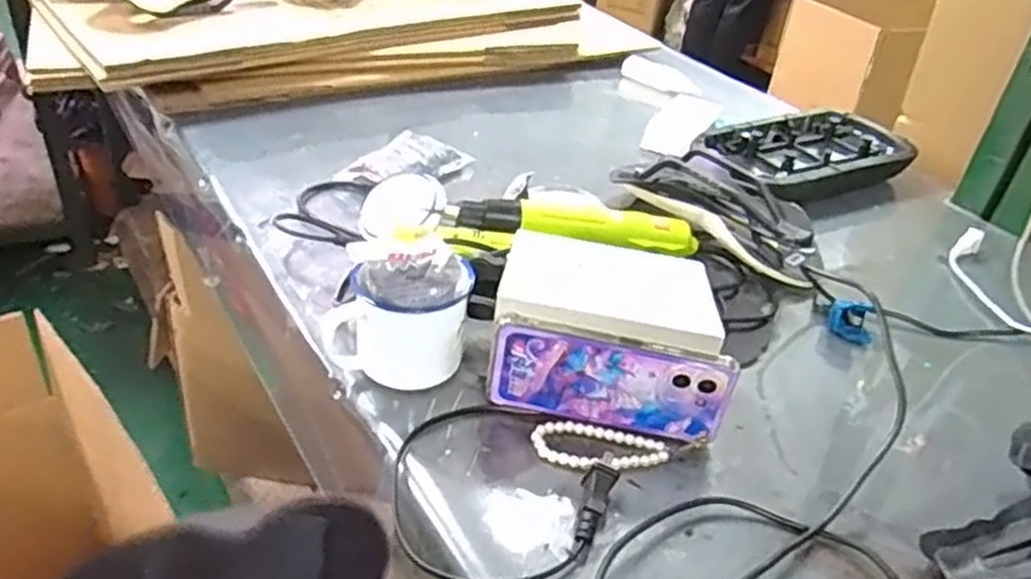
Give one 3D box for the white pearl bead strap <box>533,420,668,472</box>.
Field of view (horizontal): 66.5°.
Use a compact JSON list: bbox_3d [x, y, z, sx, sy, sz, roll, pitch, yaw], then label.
[{"bbox_3d":[0.060,0.113,0.557,0.095,0.008,0.045,7,36,-1],"label":"white pearl bead strap"}]

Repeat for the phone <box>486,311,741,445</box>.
[{"bbox_3d":[0.066,0.066,0.555,0.165,0.074,0.012,10,36,4],"label":"phone"}]

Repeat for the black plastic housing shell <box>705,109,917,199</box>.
[{"bbox_3d":[0.366,-0.171,0.961,0.271,0.026,0.156,-19,44,-32],"label":"black plastic housing shell"}]

